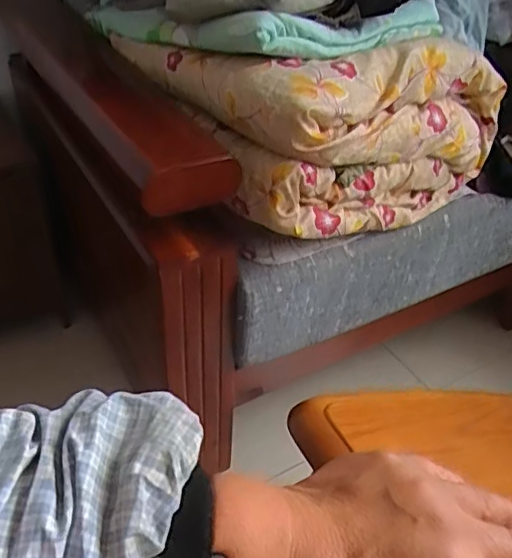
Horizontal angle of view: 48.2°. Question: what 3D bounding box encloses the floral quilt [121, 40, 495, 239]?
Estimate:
[{"bbox_3d":[0.071,-0.251,0.821,0.418,0.211,0.386,-27,48,-32],"label":"floral quilt"}]

